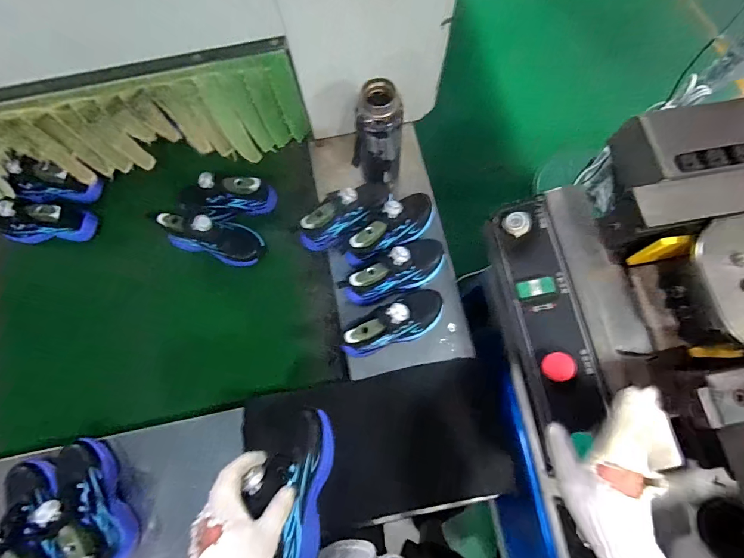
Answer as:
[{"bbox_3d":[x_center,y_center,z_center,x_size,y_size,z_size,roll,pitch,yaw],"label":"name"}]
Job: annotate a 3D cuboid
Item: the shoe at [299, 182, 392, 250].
[{"bbox_3d":[-0.055,-0.134,0.706,0.198,0.102,0.071,-38,79,-9],"label":"shoe"}]

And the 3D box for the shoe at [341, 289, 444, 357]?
[{"bbox_3d":[0.043,0.083,0.658,0.195,0.108,0.071,-28,78,-7],"label":"shoe"}]

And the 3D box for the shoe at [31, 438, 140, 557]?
[{"bbox_3d":[-0.458,0.363,0.583,0.072,0.112,0.204,-37,79,-8],"label":"shoe"}]

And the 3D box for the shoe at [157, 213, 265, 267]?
[{"bbox_3d":[-0.314,-0.086,0.722,0.193,0.091,0.086,16,75,-23],"label":"shoe"}]

